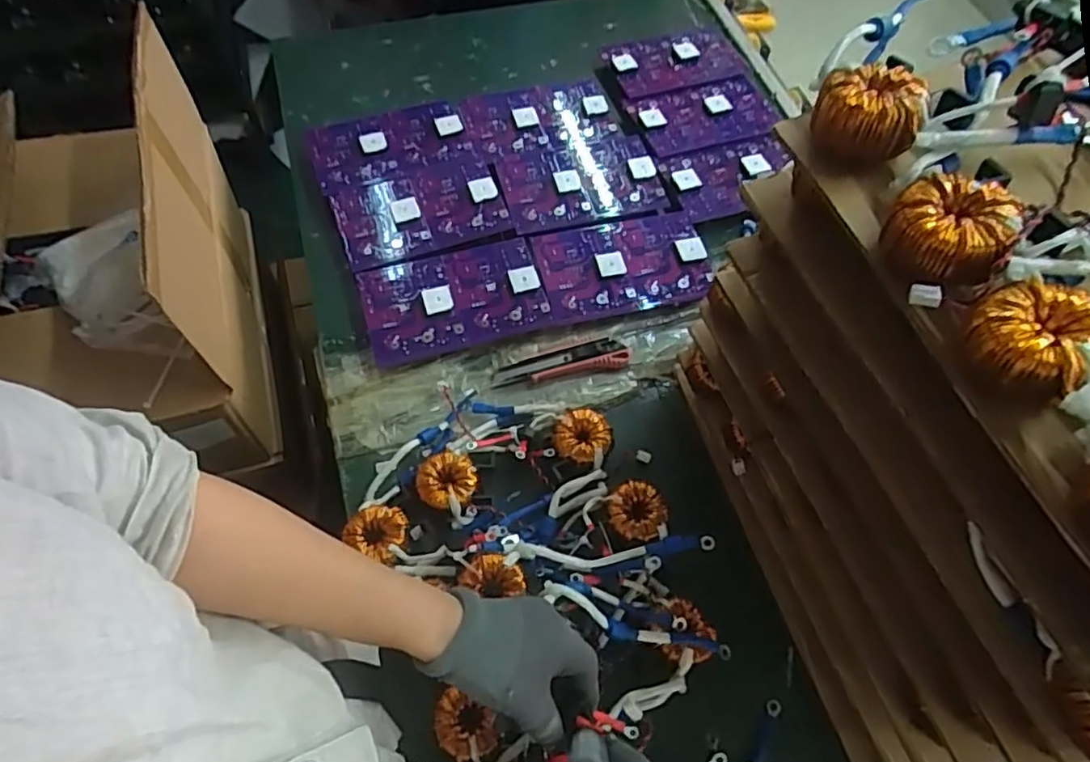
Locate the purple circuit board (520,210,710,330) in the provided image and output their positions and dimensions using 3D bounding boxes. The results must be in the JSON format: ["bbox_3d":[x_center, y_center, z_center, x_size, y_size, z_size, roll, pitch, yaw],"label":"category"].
[{"bbox_3d":[0.092,-0.139,0.742,0.199,0.018,0.126,-11,66,-8],"label":"purple circuit board"}]

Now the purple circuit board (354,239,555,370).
[{"bbox_3d":[-0.104,-0.093,0.712,0.200,0.015,0.127,-13,69,-6],"label":"purple circuit board"}]

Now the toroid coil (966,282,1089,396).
[{"bbox_3d":[0.240,-0.021,0.305,0.055,0.030,0.055,1,62,-2],"label":"toroid coil"}]

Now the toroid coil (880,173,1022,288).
[{"bbox_3d":[0.218,-0.081,0.338,0.061,0.036,0.057,1,62,-2],"label":"toroid coil"}]

